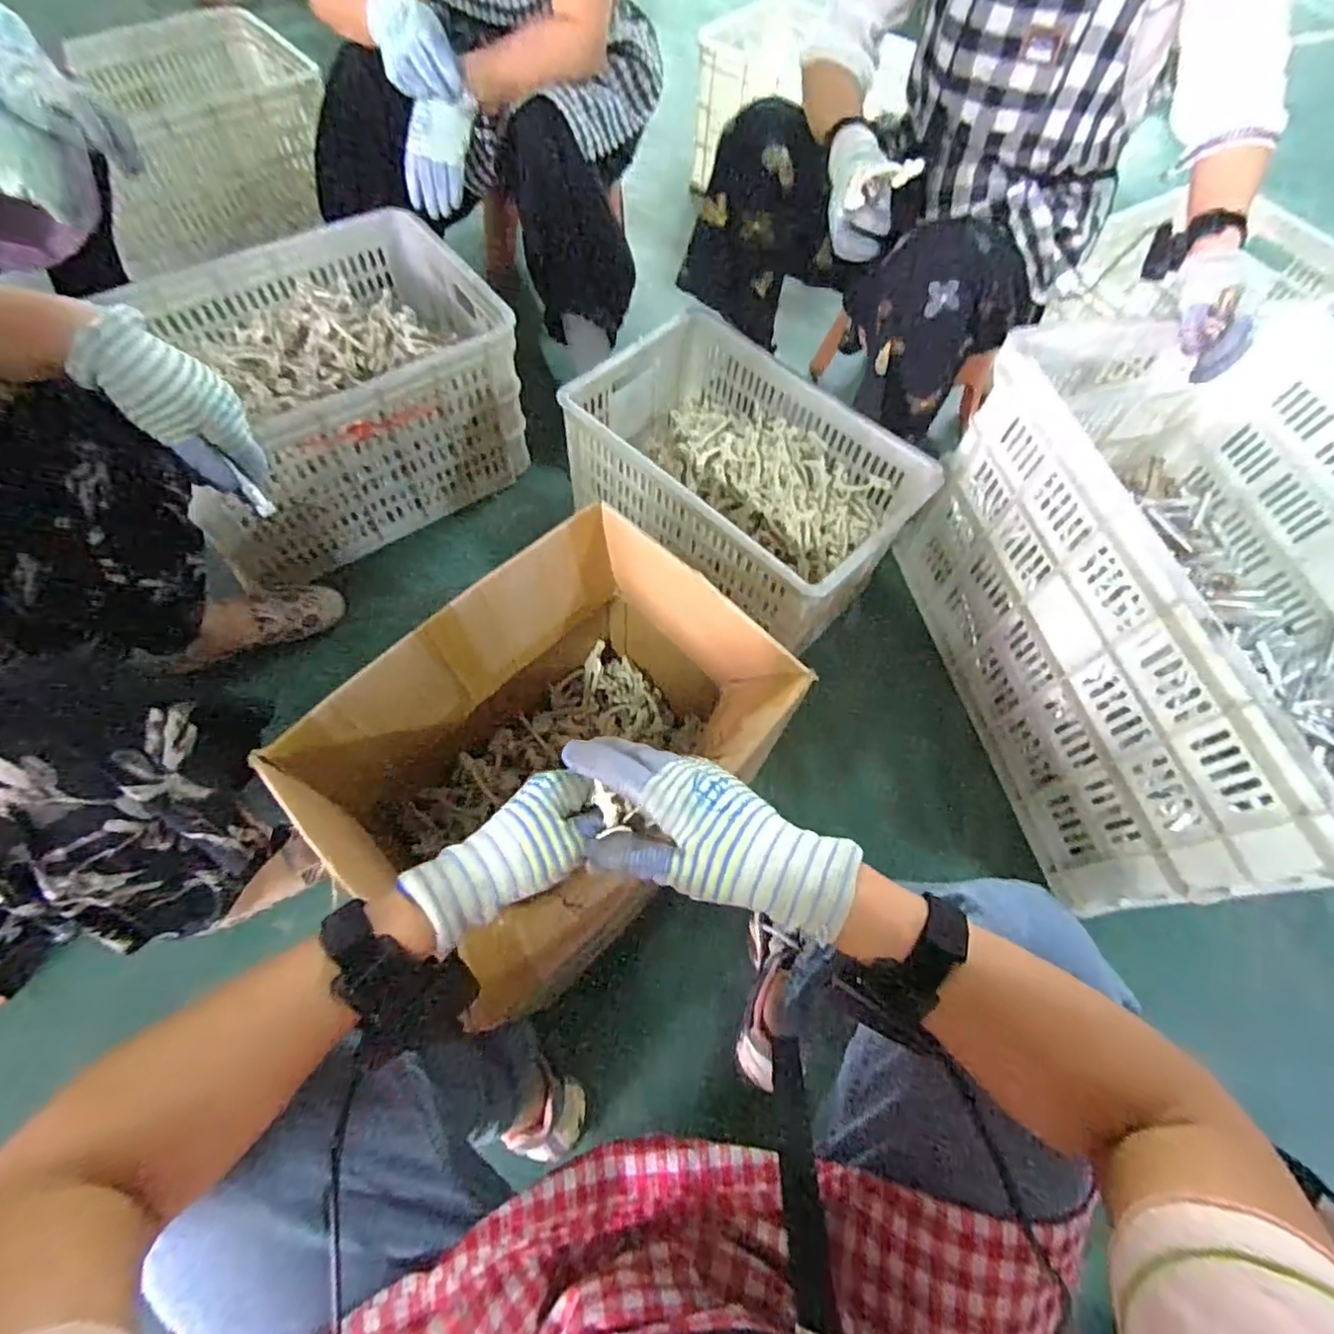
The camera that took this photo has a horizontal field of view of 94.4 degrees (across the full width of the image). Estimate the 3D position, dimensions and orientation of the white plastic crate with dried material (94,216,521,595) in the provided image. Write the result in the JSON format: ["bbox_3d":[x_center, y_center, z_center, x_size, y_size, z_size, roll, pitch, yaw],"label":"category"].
[{"bbox_3d":[-0.541,-0.437,1.013,0.515,0.277,0.376,-36,71,-19],"label":"white plastic crate with dried material"}]

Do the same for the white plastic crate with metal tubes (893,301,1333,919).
[{"bbox_3d":[0.708,-0.078,0.841,0.475,0.398,0.680,-9,64,-8],"label":"white plastic crate with metal tubes"}]

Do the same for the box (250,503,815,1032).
[{"bbox_3d":[-0.105,0.106,0.671,0.301,0.331,0.388,41,68,16],"label":"box"}]

